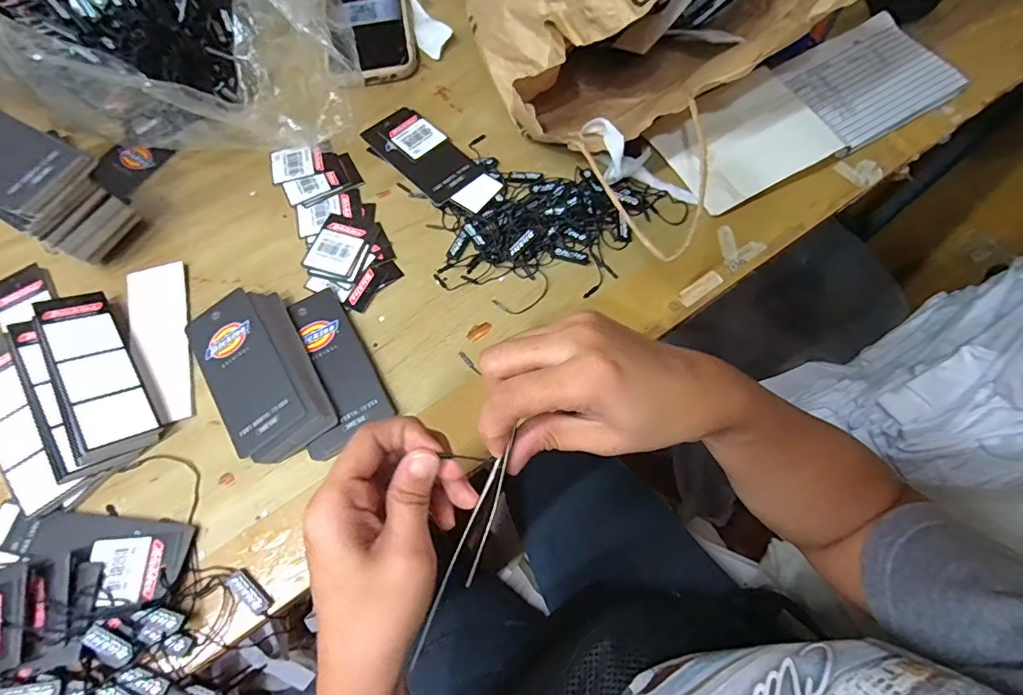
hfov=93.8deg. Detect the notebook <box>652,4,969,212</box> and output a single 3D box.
[{"bbox_3d":[0.250,-0.202,0.400,0.269,0.015,0.099,-28,73,-11],"label":"notebook"}]

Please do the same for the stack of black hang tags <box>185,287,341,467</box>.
[{"bbox_3d":[-0.166,0.016,0.315,0.065,0.016,0.118,-30,70,-12],"label":"stack of black hang tags"}]

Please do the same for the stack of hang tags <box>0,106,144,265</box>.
[{"bbox_3d":[-0.331,-0.109,0.334,0.106,0.081,0.062,25,69,11],"label":"stack of hang tags"}]

